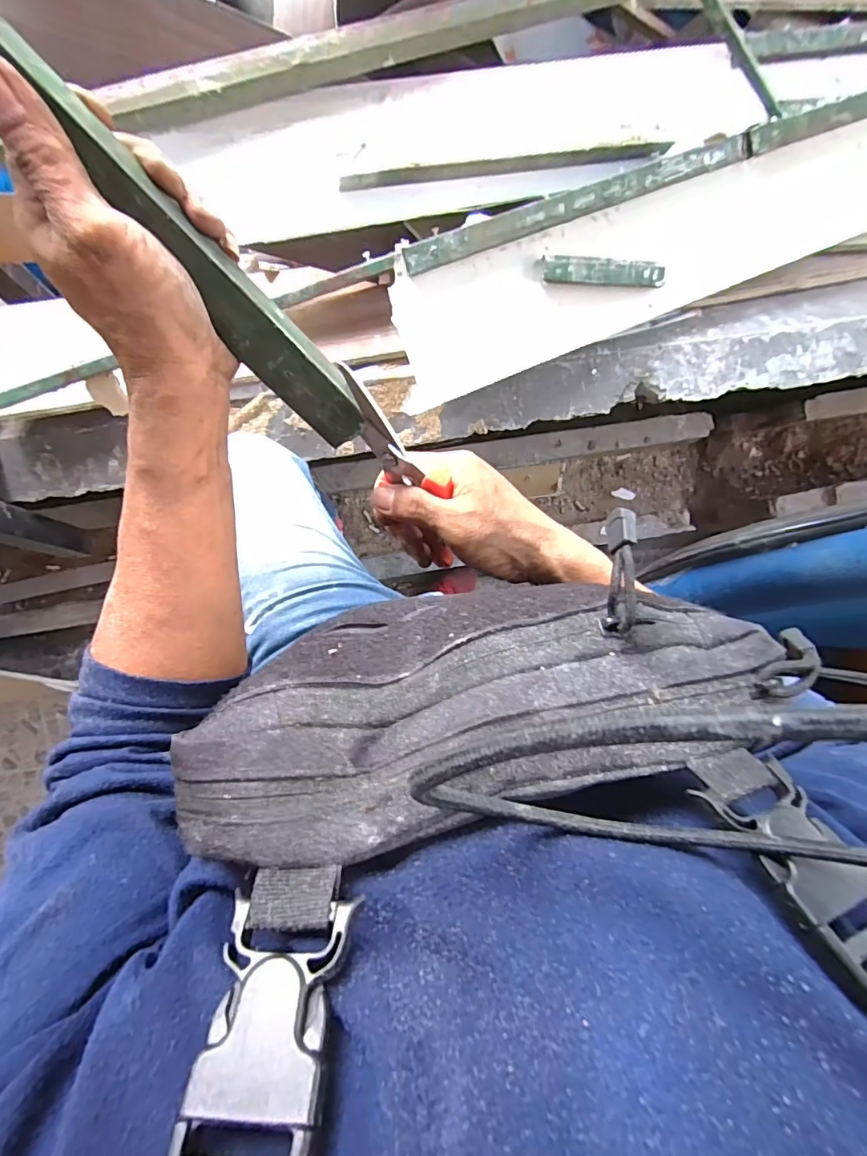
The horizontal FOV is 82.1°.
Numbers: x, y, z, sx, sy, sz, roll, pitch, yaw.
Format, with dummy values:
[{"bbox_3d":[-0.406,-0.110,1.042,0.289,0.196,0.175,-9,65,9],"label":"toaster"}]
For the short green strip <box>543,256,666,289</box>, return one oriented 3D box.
[{"bbox_3d":[0.267,-0.471,0.769,0.219,0.024,0.031,-9,98,-19],"label":"short green strip"}]

